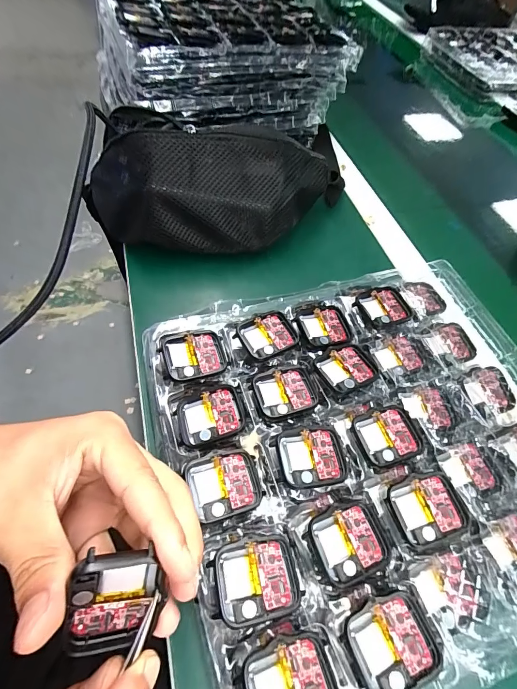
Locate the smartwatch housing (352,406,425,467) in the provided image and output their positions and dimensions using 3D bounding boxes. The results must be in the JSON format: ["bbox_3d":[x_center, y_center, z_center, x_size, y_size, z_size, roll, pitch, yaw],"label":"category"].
[{"bbox_3d":[0.090,0.065,0.245,0.043,0.009,0.036,-12,59,-14],"label":"smartwatch housing"}]

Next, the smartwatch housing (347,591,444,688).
[{"bbox_3d":[0.070,0.154,0.180,0.044,0.005,0.038,-10,59,-12],"label":"smartwatch housing"}]

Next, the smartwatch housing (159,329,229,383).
[{"bbox_3d":[-0.046,0.007,0.259,0.044,0.008,0.038,-15,60,-15],"label":"smartwatch housing"}]

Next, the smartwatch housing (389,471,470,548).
[{"bbox_3d":[0.106,0.103,0.220,0.042,0.012,0.038,-12,59,-14],"label":"smartwatch housing"}]

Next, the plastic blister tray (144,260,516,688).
[{"bbox_3d":[0.085,0.062,0.244,0.285,0.025,0.267,-14,60,-14],"label":"plastic blister tray"}]

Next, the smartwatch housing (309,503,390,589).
[{"bbox_3d":[0.054,0.115,0.204,0.043,0.004,0.038,-10,59,-12],"label":"smartwatch housing"}]

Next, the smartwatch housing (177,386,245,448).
[{"bbox_3d":[-0.032,0.048,0.238,0.044,0.007,0.035,-10,59,-12],"label":"smartwatch housing"}]

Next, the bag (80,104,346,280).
[{"bbox_3d":[-0.032,-0.181,0.381,0.281,0.097,0.141,-18,61,-17],"label":"bag"}]

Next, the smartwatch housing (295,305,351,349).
[{"bbox_3d":[0.055,-0.014,0.288,0.045,0.005,0.040,-9,59,-12],"label":"smartwatch housing"}]

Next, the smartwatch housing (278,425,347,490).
[{"bbox_3d":[0.036,0.073,0.227,0.044,0.009,0.037,-5,58,-9],"label":"smartwatch housing"}]

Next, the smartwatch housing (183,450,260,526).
[{"bbox_3d":[-0.019,0.084,0.212,0.041,0.006,0.037,-15,60,-15],"label":"smartwatch housing"}]

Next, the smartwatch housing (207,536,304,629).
[{"bbox_3d":[-0.001,0.125,0.187,0.045,0.007,0.037,-6,58,-10],"label":"smartwatch housing"}]

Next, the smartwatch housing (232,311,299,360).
[{"bbox_3d":[0.007,-0.007,0.277,0.042,0.007,0.038,-28,64,-22],"label":"smartwatch housing"}]

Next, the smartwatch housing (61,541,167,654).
[{"bbox_3d":[-0.057,0.105,0.144,0.037,0.045,0.007,9,12,-23],"label":"smartwatch housing"}]

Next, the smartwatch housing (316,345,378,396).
[{"bbox_3d":[0.067,0.019,0.266,0.042,0.009,0.037,-14,60,-14],"label":"smartwatch housing"}]

